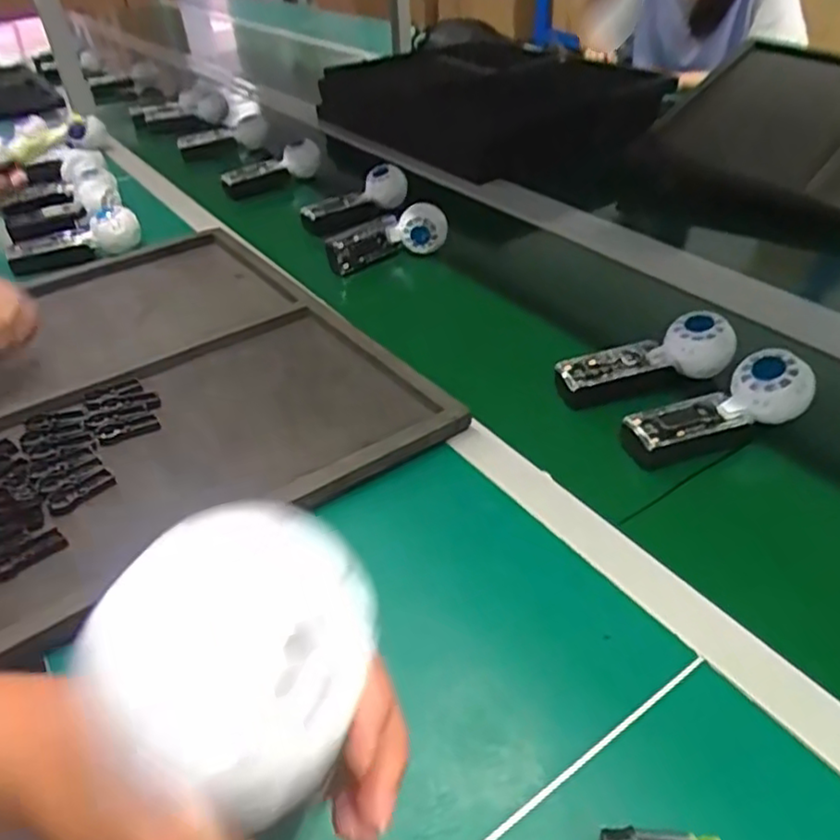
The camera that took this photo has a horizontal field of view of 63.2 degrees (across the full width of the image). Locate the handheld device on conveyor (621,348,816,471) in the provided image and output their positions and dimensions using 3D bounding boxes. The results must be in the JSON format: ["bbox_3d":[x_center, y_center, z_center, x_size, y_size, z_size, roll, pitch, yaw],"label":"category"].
[{"bbox_3d":[0.255,-0.011,0.591,0.158,0.056,0.063,-14,40,-11],"label":"handheld device on conveyor"}]

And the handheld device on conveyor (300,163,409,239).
[{"bbox_3d":[-0.100,-0.329,1.025,0.179,0.063,0.046,-27,42,-26],"label":"handheld device on conveyor"}]

